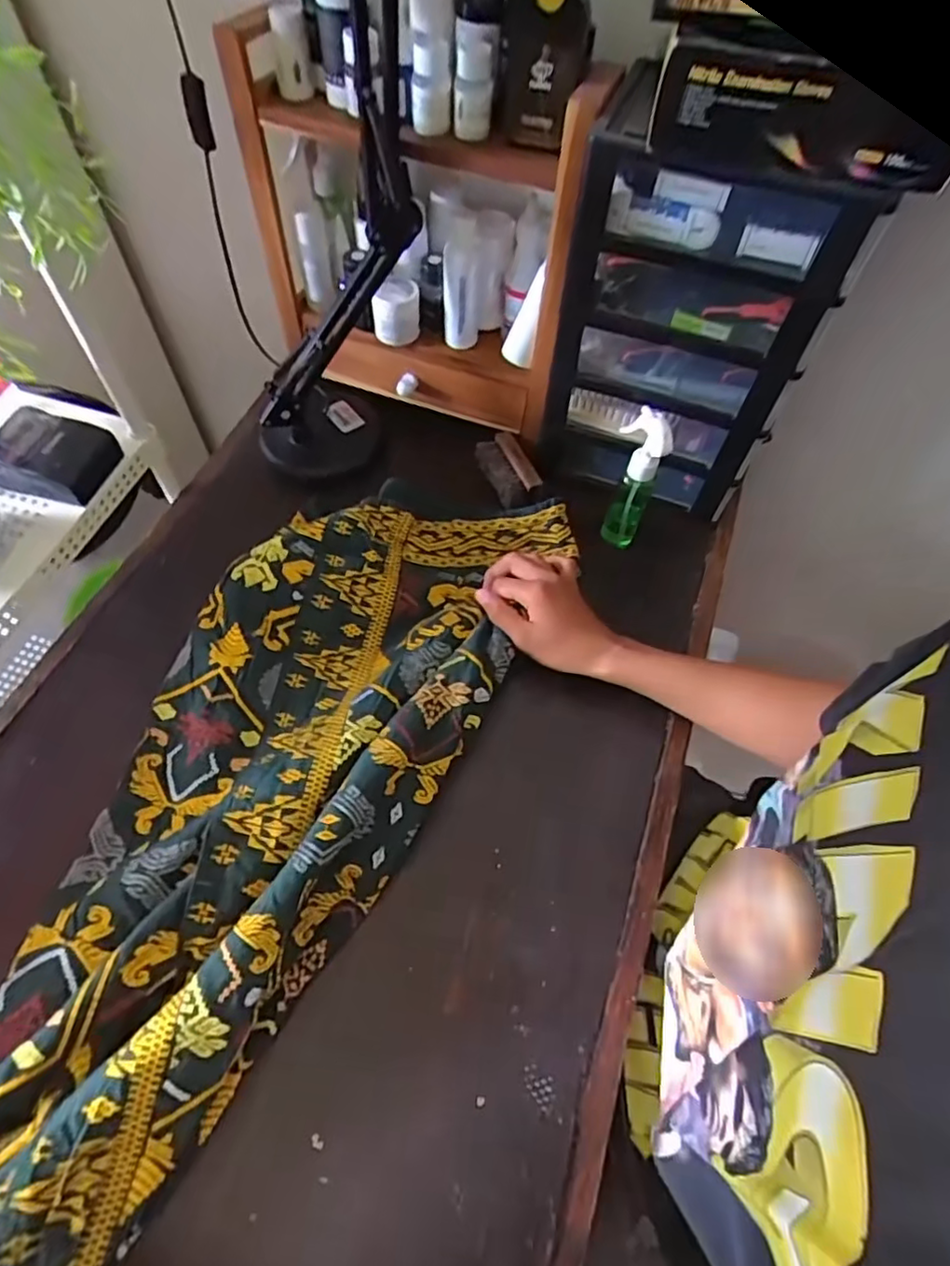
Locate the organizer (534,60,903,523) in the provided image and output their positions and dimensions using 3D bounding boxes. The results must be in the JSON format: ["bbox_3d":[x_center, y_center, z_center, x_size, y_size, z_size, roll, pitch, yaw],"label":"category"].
[{"bbox_3d":[0.199,-0.308,0.612,0.218,0.314,0.165,15,62,5],"label":"organizer"}]

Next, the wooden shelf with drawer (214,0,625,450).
[{"bbox_3d":[-0.054,-0.385,0.631,0.309,0.302,0.115,22,63,8],"label":"wooden shelf with drawer"}]

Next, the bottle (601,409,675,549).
[{"bbox_3d":[0.161,-0.158,0.637,0.049,0.165,0.038,26,64,10],"label":"bottle"}]

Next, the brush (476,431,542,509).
[{"bbox_3d":[0.036,-0.190,0.712,0.047,0.020,0.090,-23,66,-15],"label":"brush"}]

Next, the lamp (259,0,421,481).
[{"bbox_3d":[-0.140,-0.360,0.545,0.165,0.473,0.140,-6,63,-6],"label":"lamp"}]

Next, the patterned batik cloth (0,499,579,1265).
[{"bbox_3d":[-0.173,0.125,0.512,0.259,0.061,0.713,24,62,9],"label":"patterned batik cloth"}]

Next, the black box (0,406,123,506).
[{"bbox_3d":[-0.399,-0.171,0.591,0.095,0.037,0.068,16,62,5],"label":"black box"}]

